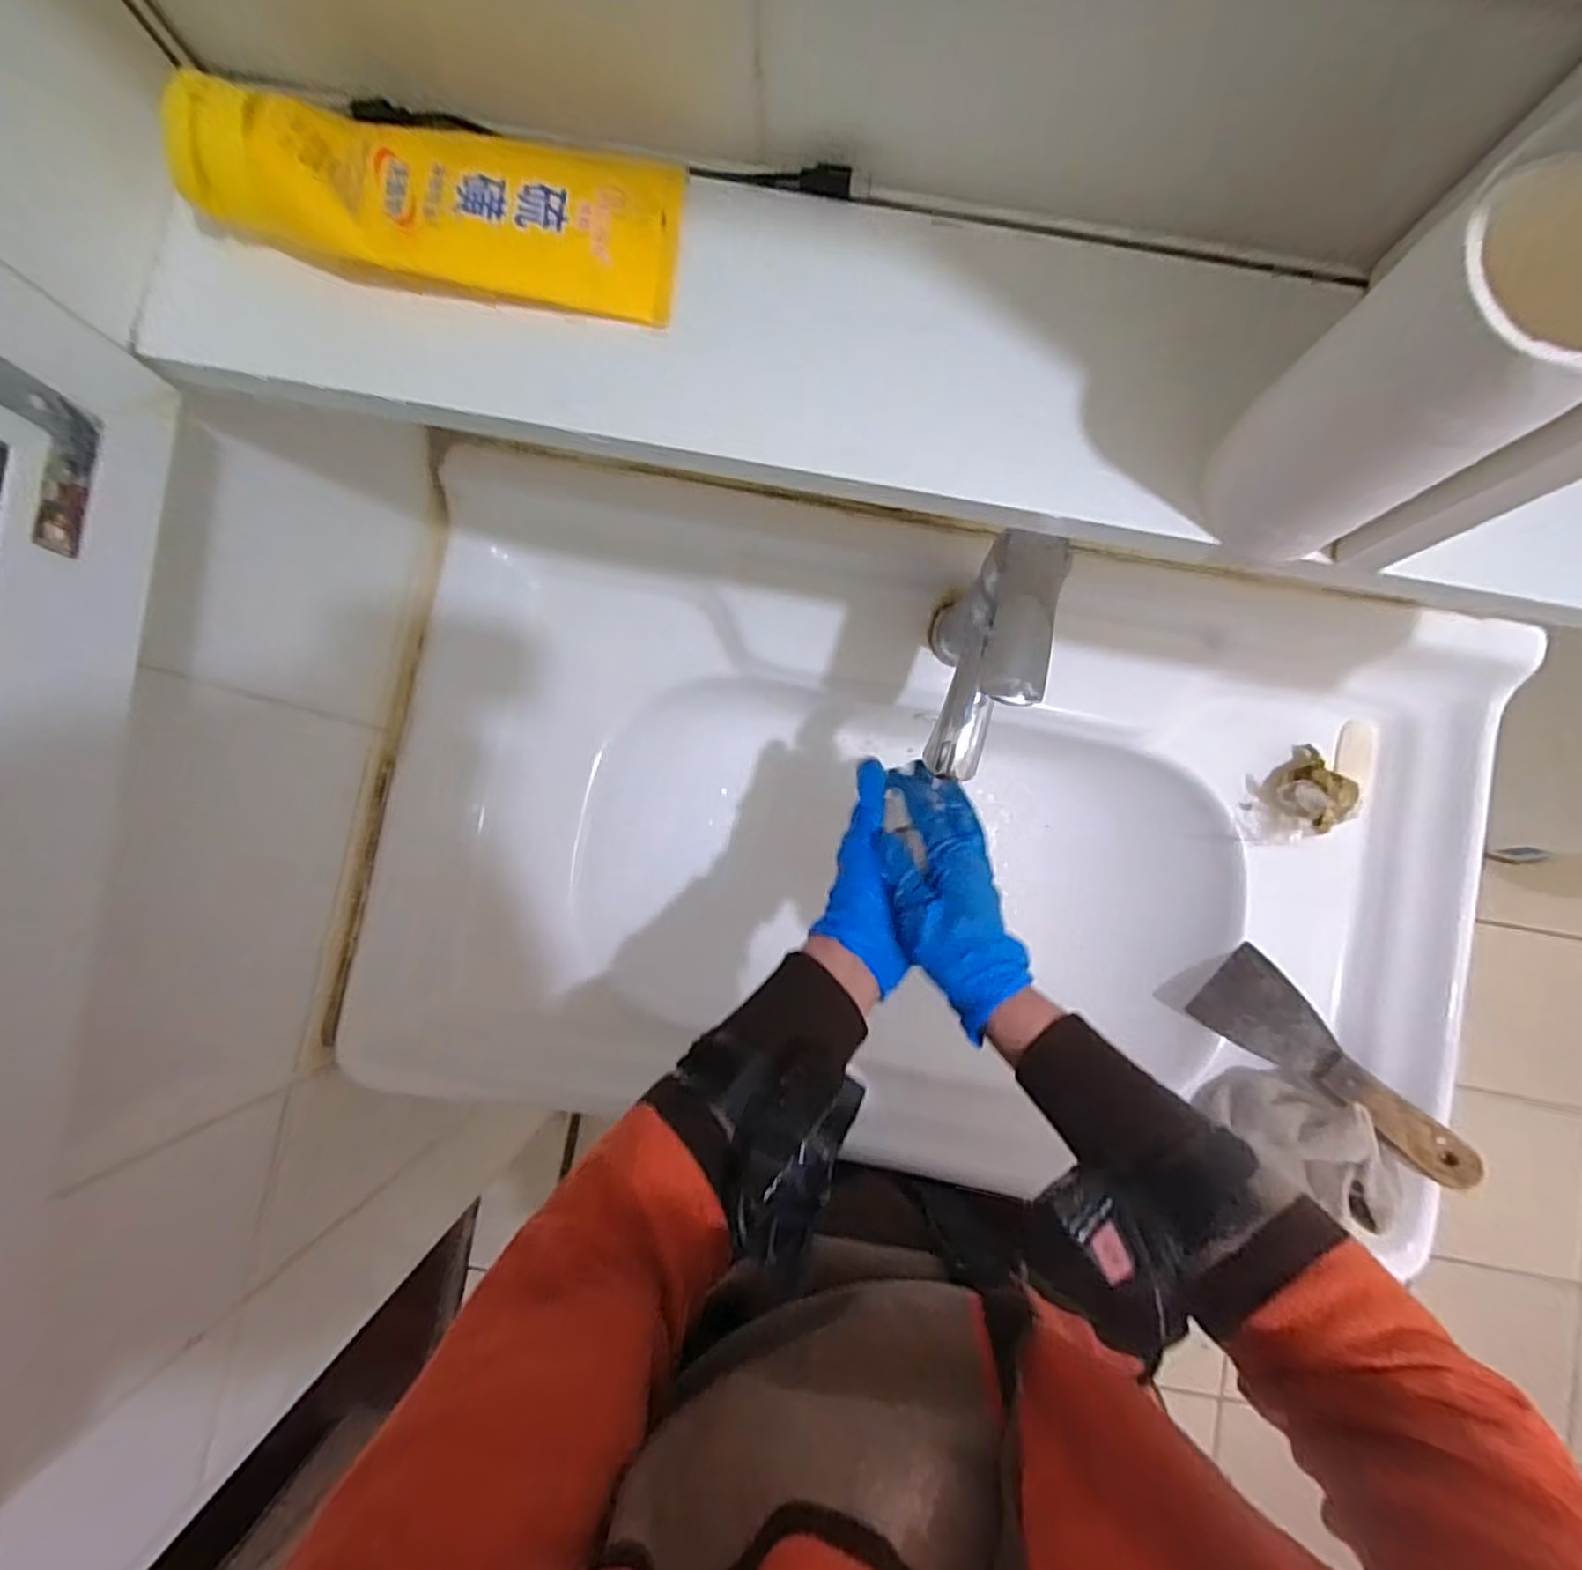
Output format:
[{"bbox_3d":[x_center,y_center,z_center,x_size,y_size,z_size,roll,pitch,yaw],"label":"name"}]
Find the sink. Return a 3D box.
[{"bbox_3d":[0.095,0.052,0.590,0.800,0.168,0.463,10,86,1],"label":"sink"}]

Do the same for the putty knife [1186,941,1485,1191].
[{"bbox_3d":[0.399,0.217,0.521,0.068,0.020,0.192,-47,64,12],"label":"putty knife"}]

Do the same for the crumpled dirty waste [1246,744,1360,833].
[{"bbox_3d":[0.398,0.004,0.531,0.057,0.037,0.058,0,86,1],"label":"crumpled dirty waste"}]

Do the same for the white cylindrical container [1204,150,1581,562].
[{"bbox_3d":[0.164,-0.103,0.187,0.047,0.109,0.054,-38,86,-2],"label":"white cylindrical container"}]

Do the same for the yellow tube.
[{"bbox_3d":[-0.119,-0.204,0.237,0.157,0.034,0.063,8,86,1],"label":"yellow tube"}]

